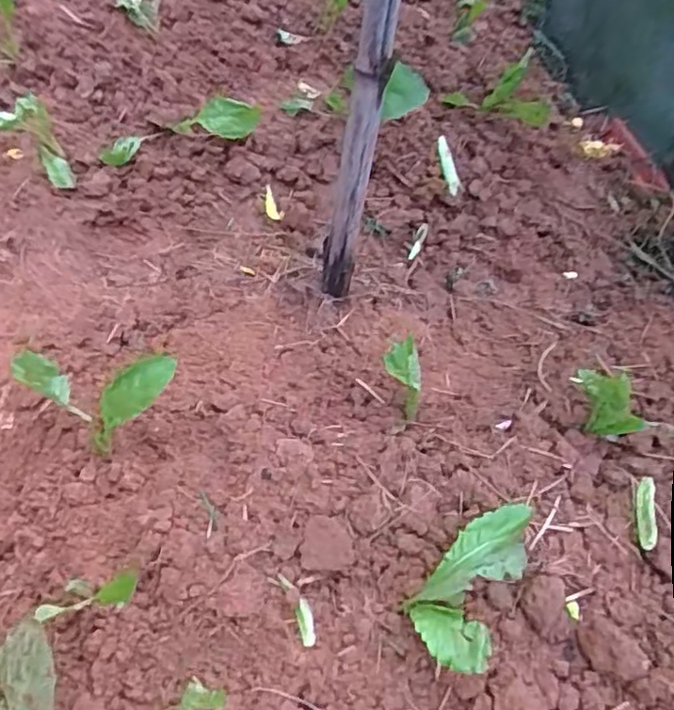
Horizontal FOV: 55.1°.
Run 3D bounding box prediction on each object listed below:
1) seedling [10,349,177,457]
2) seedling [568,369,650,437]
[{"bbox_3d":[-0.244,0.048,0.642,0.169,0.099,0.066,8,54,2],"label":"seedling"},{"bbox_3d":[0.316,0.058,0.762,0.029,0.089,0.094,-37,65,-27],"label":"seedling"}]

